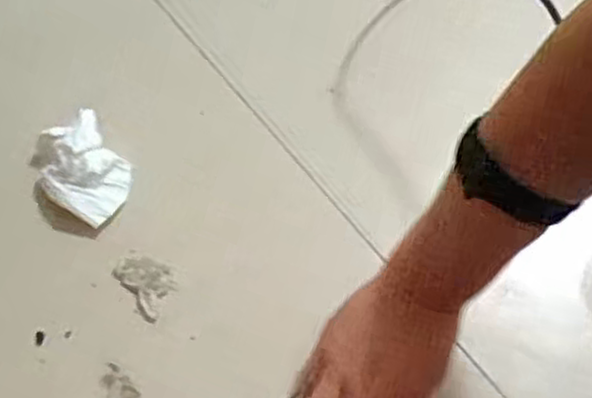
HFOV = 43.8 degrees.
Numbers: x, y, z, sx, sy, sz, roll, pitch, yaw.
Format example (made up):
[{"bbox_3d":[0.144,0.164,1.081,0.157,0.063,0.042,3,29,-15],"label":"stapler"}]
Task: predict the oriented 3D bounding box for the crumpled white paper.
[{"bbox_3d":[-0.173,-0.027,0.585,0.071,0.040,0.094,-36,68,-15],"label":"crumpled white paper"}]

